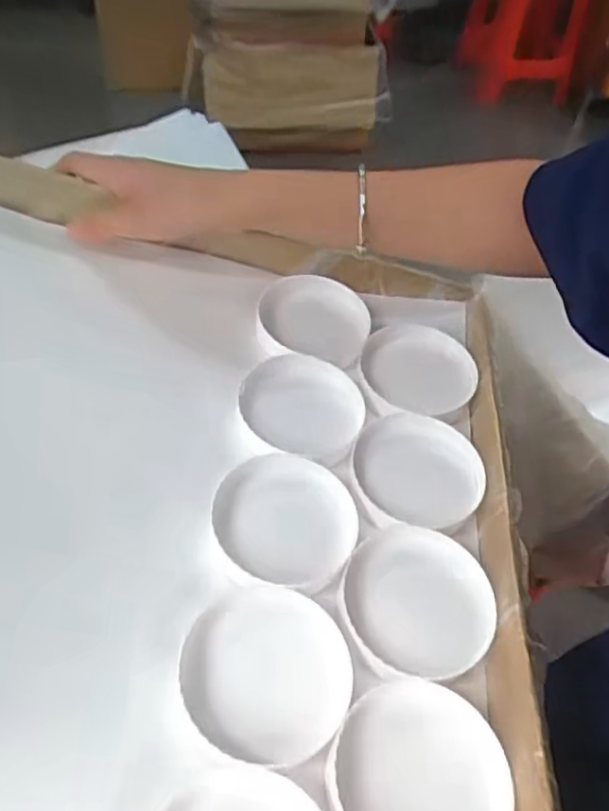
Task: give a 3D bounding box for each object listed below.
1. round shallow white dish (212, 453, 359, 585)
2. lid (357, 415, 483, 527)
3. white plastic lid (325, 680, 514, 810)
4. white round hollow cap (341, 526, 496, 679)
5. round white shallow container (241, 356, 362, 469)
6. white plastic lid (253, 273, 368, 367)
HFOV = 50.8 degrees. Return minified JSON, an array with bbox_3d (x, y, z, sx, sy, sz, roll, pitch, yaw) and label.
[{"bbox_3d":[-0.010,0.058,0.341,0.074,0.008,0.073,2,49,-3],"label":"round shallow white dish"},{"bbox_3d":[0.066,0.038,0.376,0.072,0.014,0.075,2,49,-3],"label":"lid"},{"bbox_3d":[0.049,0.159,0.275,0.076,0.020,0.074,2,49,-3],"label":"white plastic lid"},{"bbox_3d":[0.056,0.099,0.326,0.075,0.016,0.076,2,49,-3],"label":"white round hollow cap"},{"bbox_3d":[-0.001,-0.001,0.391,0.071,0.014,0.075,2,49,-3],"label":"round white shallow container"},{"bbox_3d":[0.005,-0.058,0.449,0.080,0.024,0.073,2,49,-3],"label":"white plastic lid"}]

